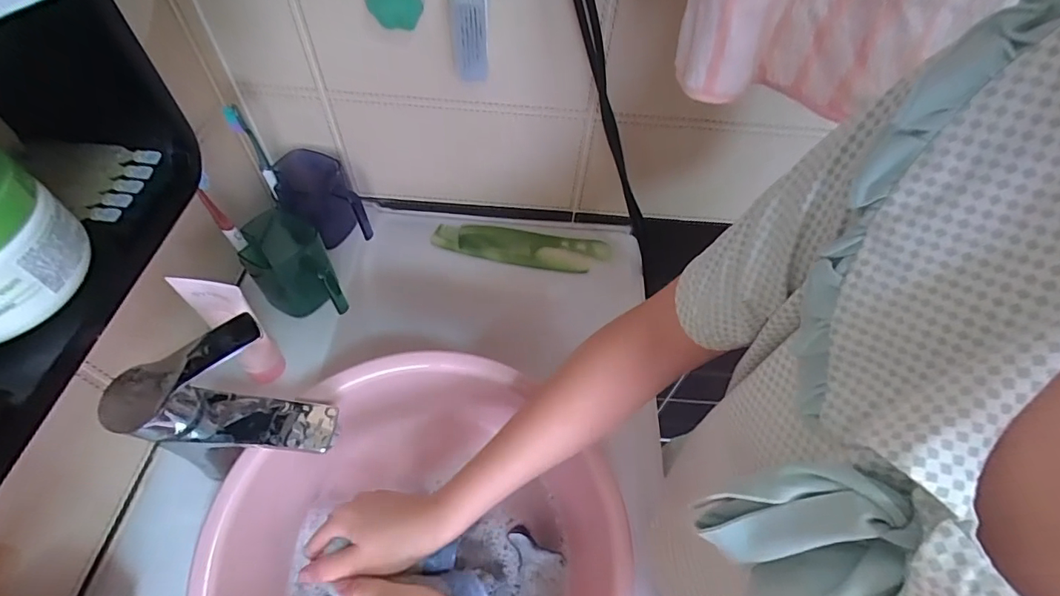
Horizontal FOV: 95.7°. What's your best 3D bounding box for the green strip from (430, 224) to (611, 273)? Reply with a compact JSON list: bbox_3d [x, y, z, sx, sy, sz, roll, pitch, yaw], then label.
[{"bbox_3d":[-0.011,-0.071,0.659,0.236,0.010,0.064,8,55,2],"label":"green strip"}]

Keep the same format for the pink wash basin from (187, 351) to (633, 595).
[{"bbox_3d":[-0.107,0.228,0.422,0.308,0.175,0.290,2,55,-2],"label":"pink wash basin"}]

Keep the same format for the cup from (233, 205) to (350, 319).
[{"bbox_3d":[-0.266,-0.031,0.538,0.075,0.086,0.110,-29,61,-22],"label":"cup"}]

